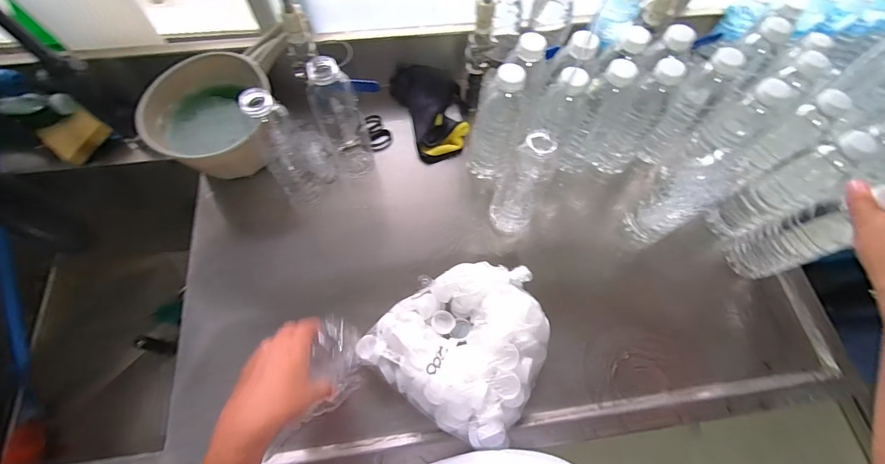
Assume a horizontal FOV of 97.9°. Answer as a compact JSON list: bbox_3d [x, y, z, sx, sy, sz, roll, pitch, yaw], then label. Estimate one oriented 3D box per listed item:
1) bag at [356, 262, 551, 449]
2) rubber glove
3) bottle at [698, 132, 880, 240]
[{"bbox_3d":[0.036,0.131,0.495,0.201,0.068,0.218,36,70,13],"label":"bag"},{"bbox_3d":[-0.011,-0.219,0.653,0.109,0.061,0.184,-19,68,-10],"label":"rubber glove"},{"bbox_3d":[0.455,-0.055,0.508,0.069,0.196,0.067,-25,69,-12],"label":"bottle"}]

